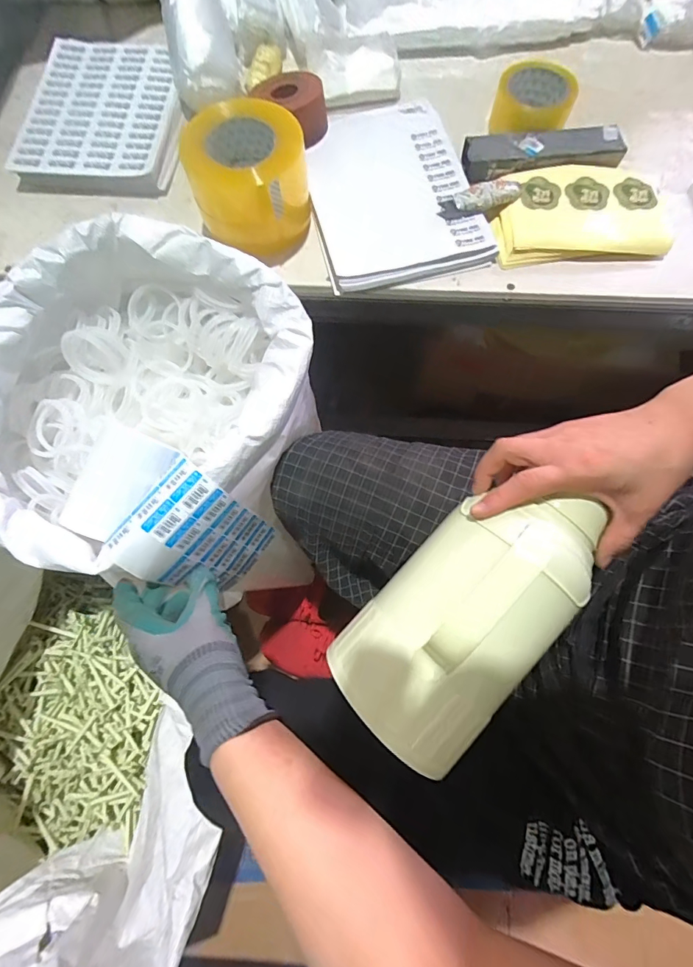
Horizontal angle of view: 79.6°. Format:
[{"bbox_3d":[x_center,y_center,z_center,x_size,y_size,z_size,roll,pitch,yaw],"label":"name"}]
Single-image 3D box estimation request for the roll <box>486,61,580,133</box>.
[{"bbox_3d":[0.260,-0.527,0.581,0.099,0.053,0.108,26,76,9],"label":"roll"}]

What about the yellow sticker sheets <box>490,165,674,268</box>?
[{"bbox_3d":[0.292,-0.348,0.531,0.214,0.018,0.142,-3,73,1],"label":"yellow sticker sheets"}]

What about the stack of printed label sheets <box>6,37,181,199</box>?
[{"bbox_3d":[-0.344,-0.538,0.609,0.231,0.028,0.275,6,74,4],"label":"stack of printed label sheets"}]

